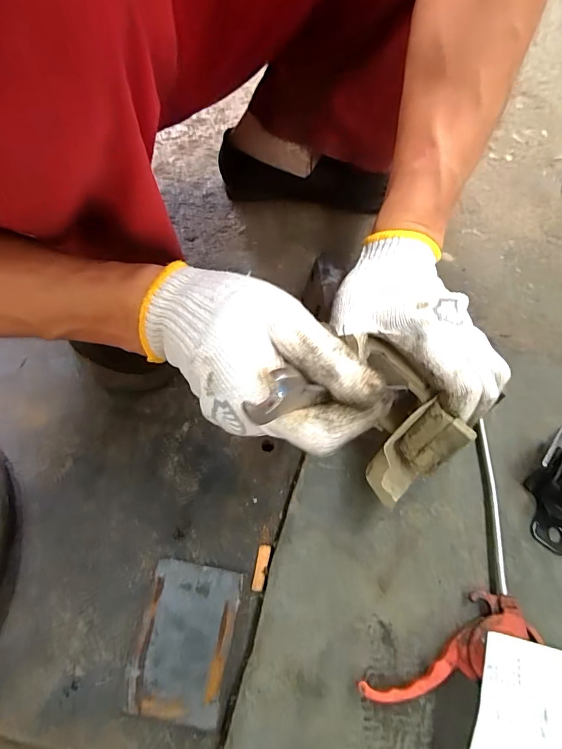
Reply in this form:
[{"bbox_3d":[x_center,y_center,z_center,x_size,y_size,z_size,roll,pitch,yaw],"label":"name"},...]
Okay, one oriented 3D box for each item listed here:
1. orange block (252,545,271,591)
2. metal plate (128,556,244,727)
[{"bbox_3d":[-0.016,0.156,0.330,0.010,0.005,0.034,9,57,5],"label":"orange block"},{"bbox_3d":[-0.071,0.195,0.304,0.066,0.008,0.096,8,57,4],"label":"metal plate"}]

